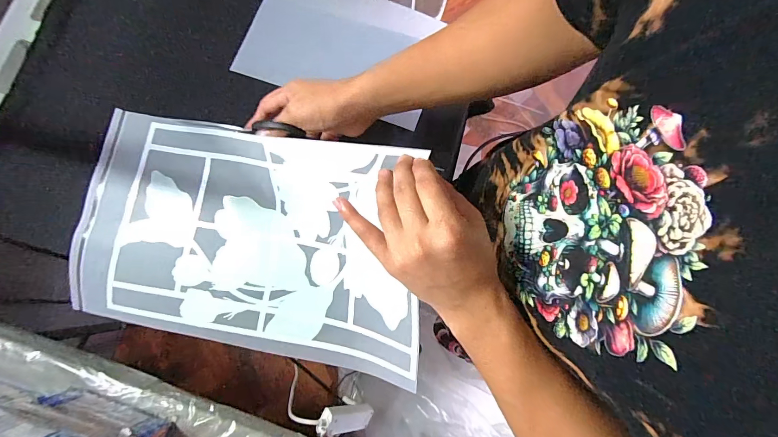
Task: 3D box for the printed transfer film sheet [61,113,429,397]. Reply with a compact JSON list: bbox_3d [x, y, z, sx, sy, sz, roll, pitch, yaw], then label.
[{"bbox_3d":[-0.171,0.022,0.411,0.427,0.061,0.238,10,94,12],"label":"printed transfer film sheet"}]

